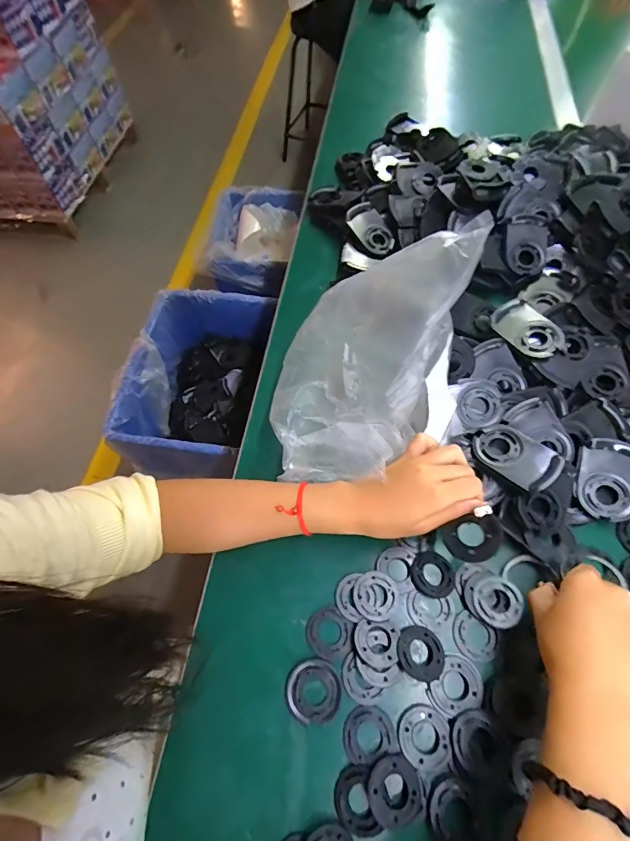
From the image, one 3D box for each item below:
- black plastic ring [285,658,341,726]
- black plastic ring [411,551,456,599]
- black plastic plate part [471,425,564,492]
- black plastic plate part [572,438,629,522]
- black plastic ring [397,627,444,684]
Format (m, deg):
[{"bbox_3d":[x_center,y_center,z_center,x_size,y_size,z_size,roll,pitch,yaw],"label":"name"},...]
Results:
[{"bbox_3d":[-0.001,0.247,0.357,0.048,0.007,0.049,0,64,1],"label":"black plastic ring"},{"bbox_3d":[0.119,0.155,0.395,0.042,0.004,0.044,0,64,1],"label":"black plastic ring"},{"bbox_3d":[0.212,0.036,0.413,0.055,0.013,0.083,-41,56,-14],"label":"black plastic plate part"},{"bbox_3d":[0.310,0.062,0.414,0.058,0.009,0.083,14,76,21],"label":"black plastic plate part"},{"bbox_3d":[0.098,0.214,0.362,0.041,0.009,0.044,0,64,1],"label":"black plastic ring"}]

